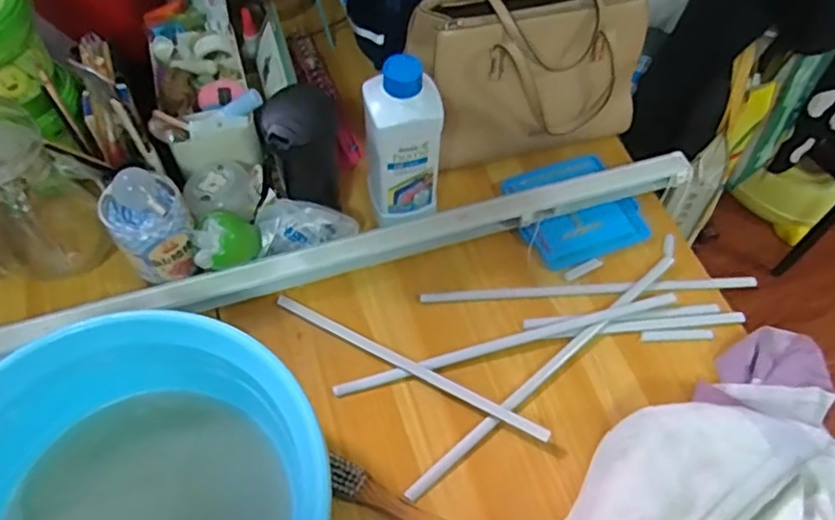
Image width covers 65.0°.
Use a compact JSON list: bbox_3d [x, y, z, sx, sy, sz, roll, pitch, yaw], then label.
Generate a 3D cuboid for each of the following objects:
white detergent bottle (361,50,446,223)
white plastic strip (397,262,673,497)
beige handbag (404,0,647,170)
[{"bbox_3d":[-0.018,-0.133,0.749,0.089,0.196,0.076,-13,60,-10],"label":"white detergent bottle"},{"bbox_3d":[0.155,0.121,0.746,0.433,0.018,0.017,-36,68,-22],"label":"white plastic strip"},{"bbox_3d":[0.143,-0.237,0.843,0.288,0.194,0.116,-9,59,-8],"label":"beige handbag"}]

